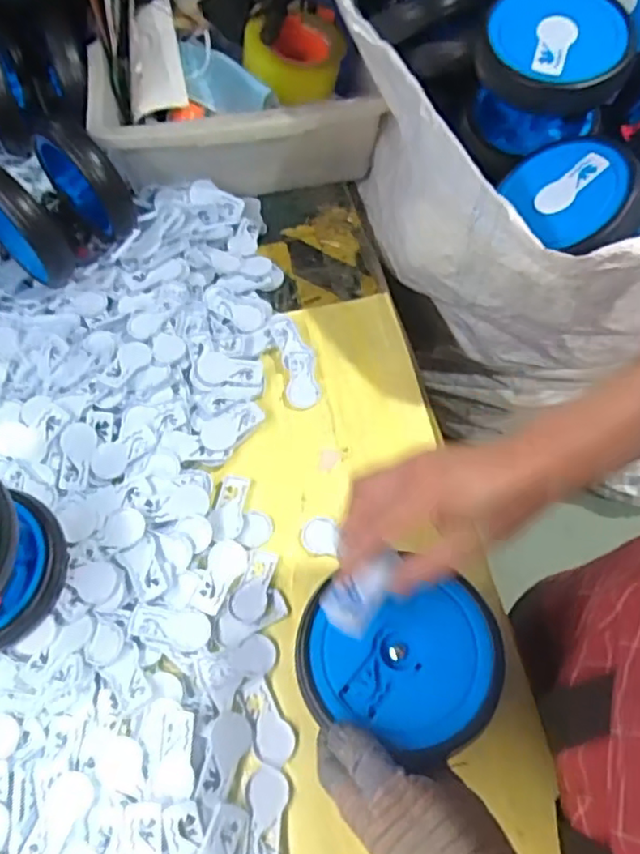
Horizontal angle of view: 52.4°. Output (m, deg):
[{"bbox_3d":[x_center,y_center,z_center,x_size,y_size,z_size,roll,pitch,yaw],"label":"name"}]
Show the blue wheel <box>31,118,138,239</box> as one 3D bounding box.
[{"bbox_3d":[-0.250,-0.269,0.702,0.063,0.124,0.098,-39,67,-17],"label":"blue wheel"}]

